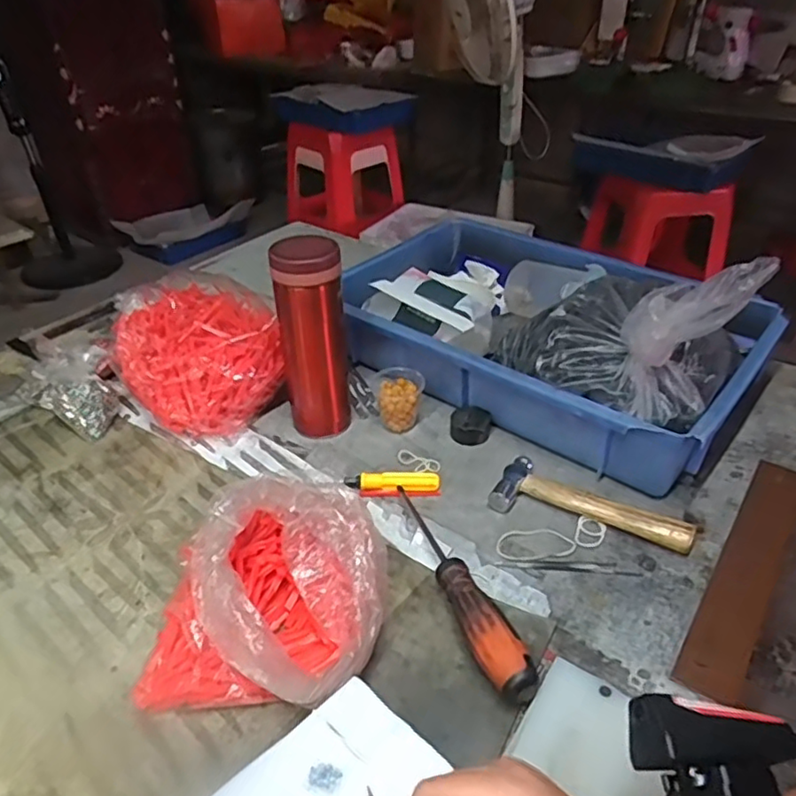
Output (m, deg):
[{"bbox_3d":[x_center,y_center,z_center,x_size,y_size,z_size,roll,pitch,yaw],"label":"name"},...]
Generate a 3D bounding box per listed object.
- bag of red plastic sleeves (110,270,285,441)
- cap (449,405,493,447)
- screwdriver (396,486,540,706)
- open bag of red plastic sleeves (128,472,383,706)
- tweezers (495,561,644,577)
[{"bbox_3d":[-0.209,-0.055,0.650,0.154,0.092,0.193,-21,41,-25],"label":"bag of red plastic sleeves"},{"bbox_3d":[0.070,0.026,0.611,0.039,0.021,0.039,0,36,0],"label":"cap"},{"bbox_3d":[0.037,0.128,0.458,0.028,0.024,0.200,-14,39,-18],"label":"screwdriver"},{"bbox_3d":[-0.085,0.126,0.410,0.148,0.072,0.130,6,37,9],"label":"open bag of red plastic sleeves"},{"bbox_3d":[0.131,0.130,0.480,0.105,0.006,0.012,3,37,4],"label":"tweezers"}]

